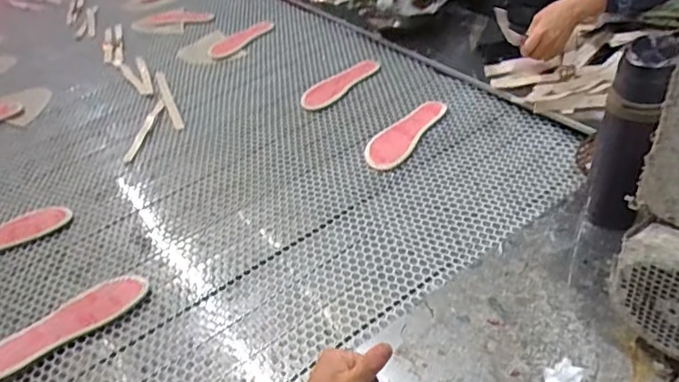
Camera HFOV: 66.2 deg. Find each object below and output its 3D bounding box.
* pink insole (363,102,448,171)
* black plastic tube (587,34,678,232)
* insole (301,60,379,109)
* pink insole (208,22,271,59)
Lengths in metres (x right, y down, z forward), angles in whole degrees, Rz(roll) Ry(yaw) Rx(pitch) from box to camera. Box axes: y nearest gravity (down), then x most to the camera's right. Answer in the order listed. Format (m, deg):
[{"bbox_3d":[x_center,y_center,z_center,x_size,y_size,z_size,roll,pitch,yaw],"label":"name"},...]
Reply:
[{"bbox_3d":[0.124,-0.114,0.989,0.079,0.004,0.221,21,50,28],"label":"pink insole"},{"bbox_3d":[0.350,-0.055,0.638,0.065,0.271,0.048,13,46,24],"label":"black plastic tube"},{"bbox_3d":[0.001,-0.240,1.159,0.073,0.006,0.220,31,55,34],"label":"insole"},{"bbox_3d":[-0.261,-0.403,1.366,0.078,0.010,0.202,26,53,31],"label":"pink insole"}]

